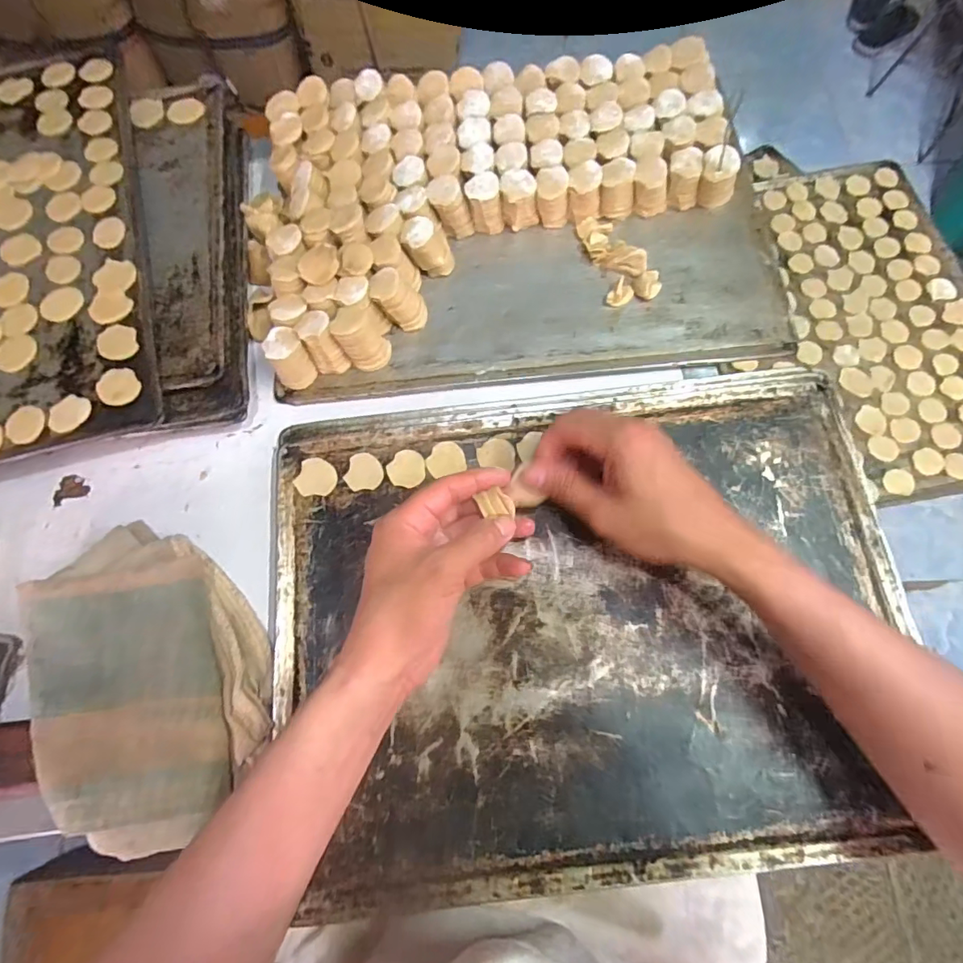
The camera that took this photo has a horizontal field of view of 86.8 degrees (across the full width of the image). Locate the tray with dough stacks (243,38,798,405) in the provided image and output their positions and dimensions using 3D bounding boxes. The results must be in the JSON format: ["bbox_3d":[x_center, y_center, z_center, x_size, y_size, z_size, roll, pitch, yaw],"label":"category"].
[{"bbox_3d":[0.024,-0.241,0.472,0.463,0.055,0.312,-5,75,0],"label":"tray with dough stacks"}]

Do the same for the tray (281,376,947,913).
[{"bbox_3d":[0.076,0.093,0.376,0.447,0.023,0.344,-6,75,0],"label":"tray"}]

